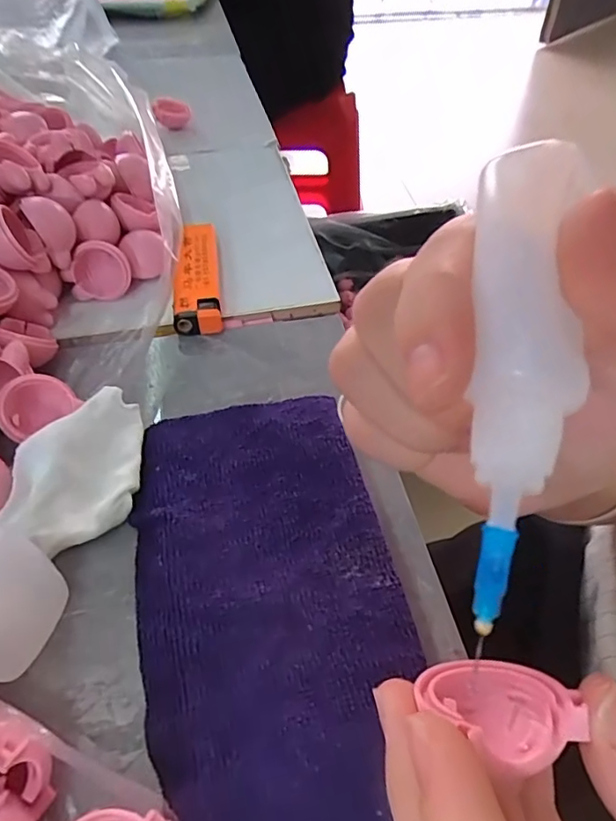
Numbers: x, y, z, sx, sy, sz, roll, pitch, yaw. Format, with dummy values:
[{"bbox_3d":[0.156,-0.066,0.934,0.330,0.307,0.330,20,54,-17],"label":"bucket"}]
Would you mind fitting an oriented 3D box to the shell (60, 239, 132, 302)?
[{"bbox_3d":[-0.106,-0.070,0.272,0.031,0.028,0.012,-13,50,-12],"label":"shell"}]

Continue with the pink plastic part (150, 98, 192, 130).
[{"bbox_3d":[-0.107,-0.231,0.422,0.028,0.022,0.015,-14,52,-13],"label":"pink plastic part"}]

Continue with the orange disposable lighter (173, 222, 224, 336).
[{"bbox_3d":[-0.058,-0.071,0.284,0.023,0.015,0.078,-5,49,-6],"label":"orange disposable lighter"}]

